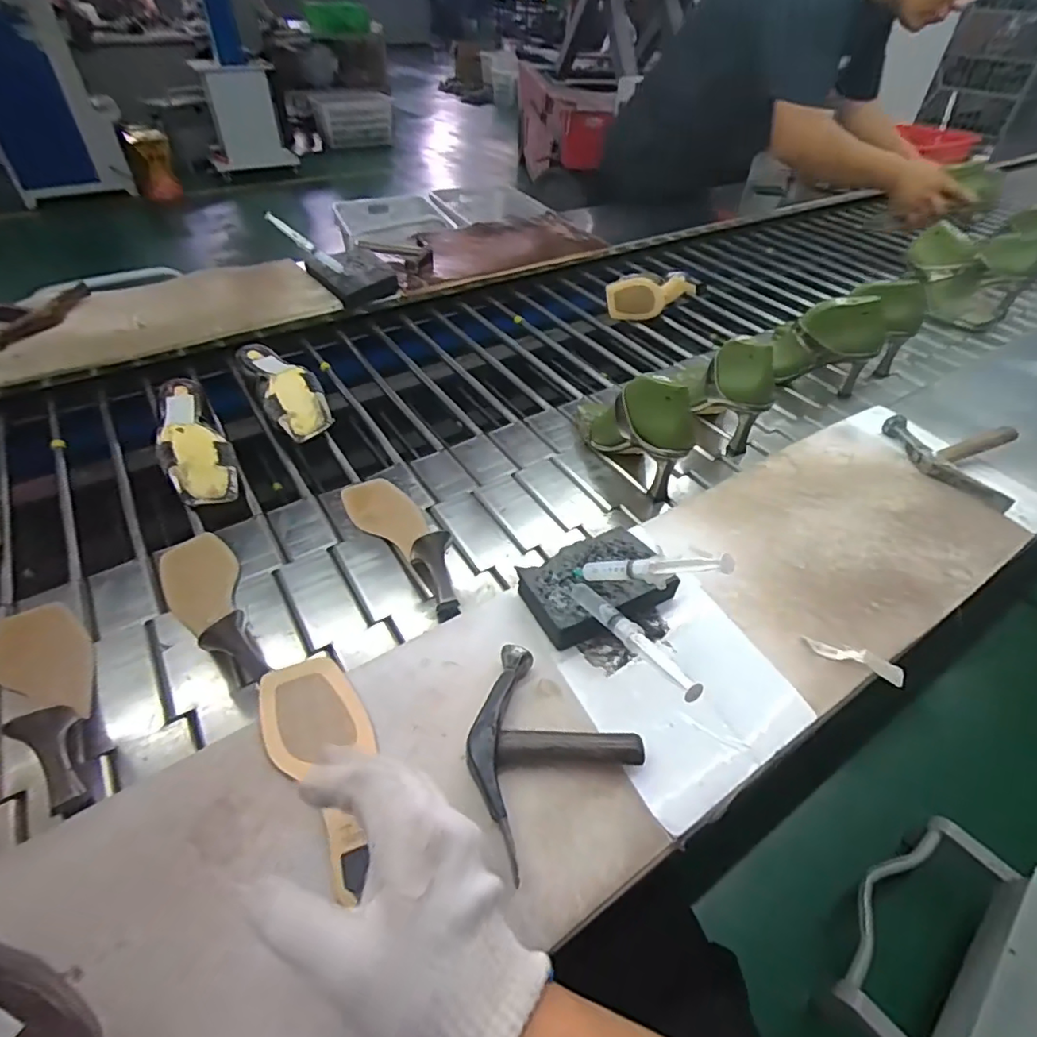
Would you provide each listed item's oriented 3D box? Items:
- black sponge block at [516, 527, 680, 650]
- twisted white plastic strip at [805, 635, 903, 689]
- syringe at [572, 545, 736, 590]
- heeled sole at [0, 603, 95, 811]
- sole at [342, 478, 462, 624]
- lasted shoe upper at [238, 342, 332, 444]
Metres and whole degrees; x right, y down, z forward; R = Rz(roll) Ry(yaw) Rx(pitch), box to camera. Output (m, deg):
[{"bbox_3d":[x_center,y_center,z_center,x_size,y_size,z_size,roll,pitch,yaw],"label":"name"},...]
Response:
[{"bbox_3d":[0.074,0.061,0.539,0.136,0.044,0.086,-22,50,-22],"label":"black sponge block"},{"bbox_3d":[0.306,0.126,0.513,0.085,0.008,0.022,17,47,14],"label":"twisted white plastic strip"},{"bbox_3d":[0.098,0.042,0.462,0.024,0.019,0.167,-41,18,-35],"label":"syringe"},{"bbox_3d":[-0.425,0.155,0.518,0.079,0.074,0.243,-34,40,-31],"label":"heeled sole"},{"bbox_3d":[-0.132,0.008,0.648,0.074,0.058,0.242,-26,51,-26],"label":"sole"},{"bbox_3d":[-0.341,-0.188,0.824,0.086,0.070,0.209,-22,50,-22],"label":"lasted shoe upper"}]

